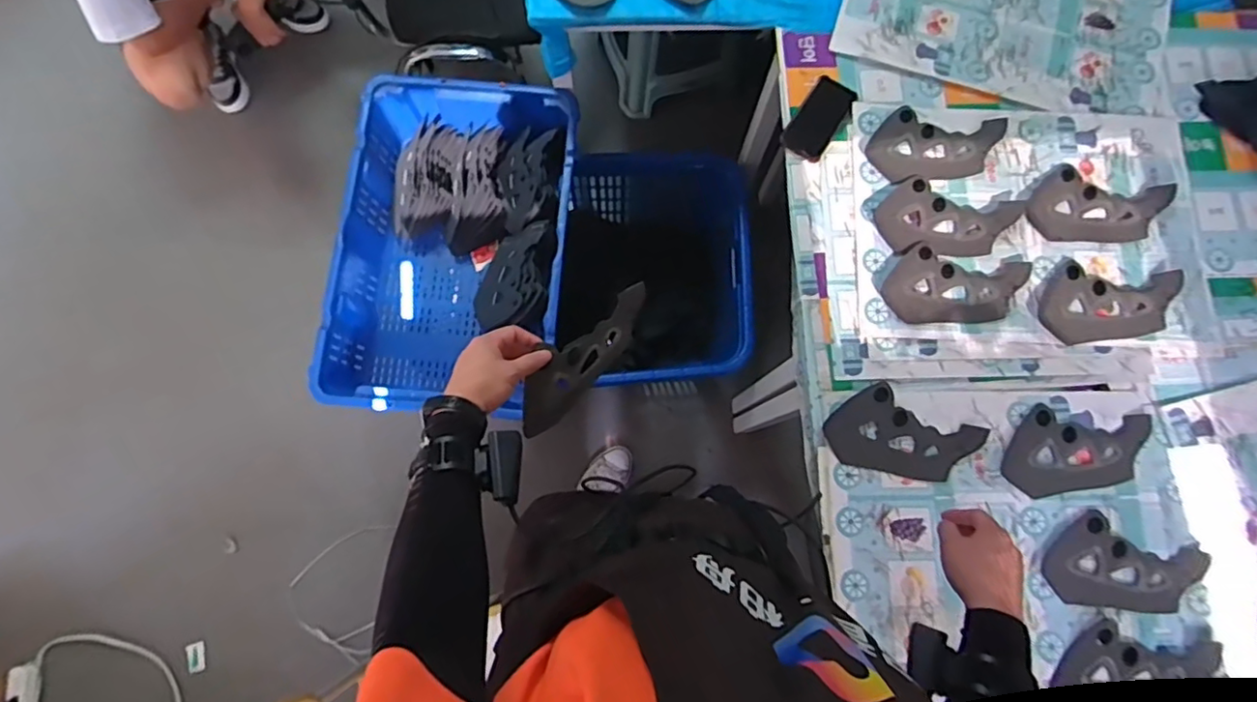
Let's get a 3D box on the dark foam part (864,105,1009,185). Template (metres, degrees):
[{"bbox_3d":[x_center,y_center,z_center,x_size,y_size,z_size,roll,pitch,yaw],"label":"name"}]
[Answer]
[{"bbox_3d":[0.502,-0.339,0.980,0.242,0.021,0.119,-9,78,-3],"label":"dark foam part"}]

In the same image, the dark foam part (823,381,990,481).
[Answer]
[{"bbox_3d":[0.404,0.120,0.880,0.228,0.014,0.122,12,78,1],"label":"dark foam part"}]

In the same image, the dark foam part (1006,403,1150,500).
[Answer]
[{"bbox_3d":[0.667,0.152,0.897,0.225,0.018,0.130,6,78,0],"label":"dark foam part"}]

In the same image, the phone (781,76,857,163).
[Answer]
[{"bbox_3d":[0.308,-0.378,0.979,0.069,0.015,0.148,33,79,5],"label":"phone"}]

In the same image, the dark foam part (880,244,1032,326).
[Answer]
[{"bbox_3d":[0.502,-0.103,0.924,0.231,0.018,0.119,-3,78,-2],"label":"dark foam part"}]

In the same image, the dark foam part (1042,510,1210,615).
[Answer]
[{"bbox_3d":[0.717,0.308,0.872,0.235,0.016,0.125,8,78,0],"label":"dark foam part"}]

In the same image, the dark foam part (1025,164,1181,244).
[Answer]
[{"bbox_3d":[0.764,-0.232,0.977,0.247,0.019,0.118,9,78,0],"label":"dark foam part"}]

